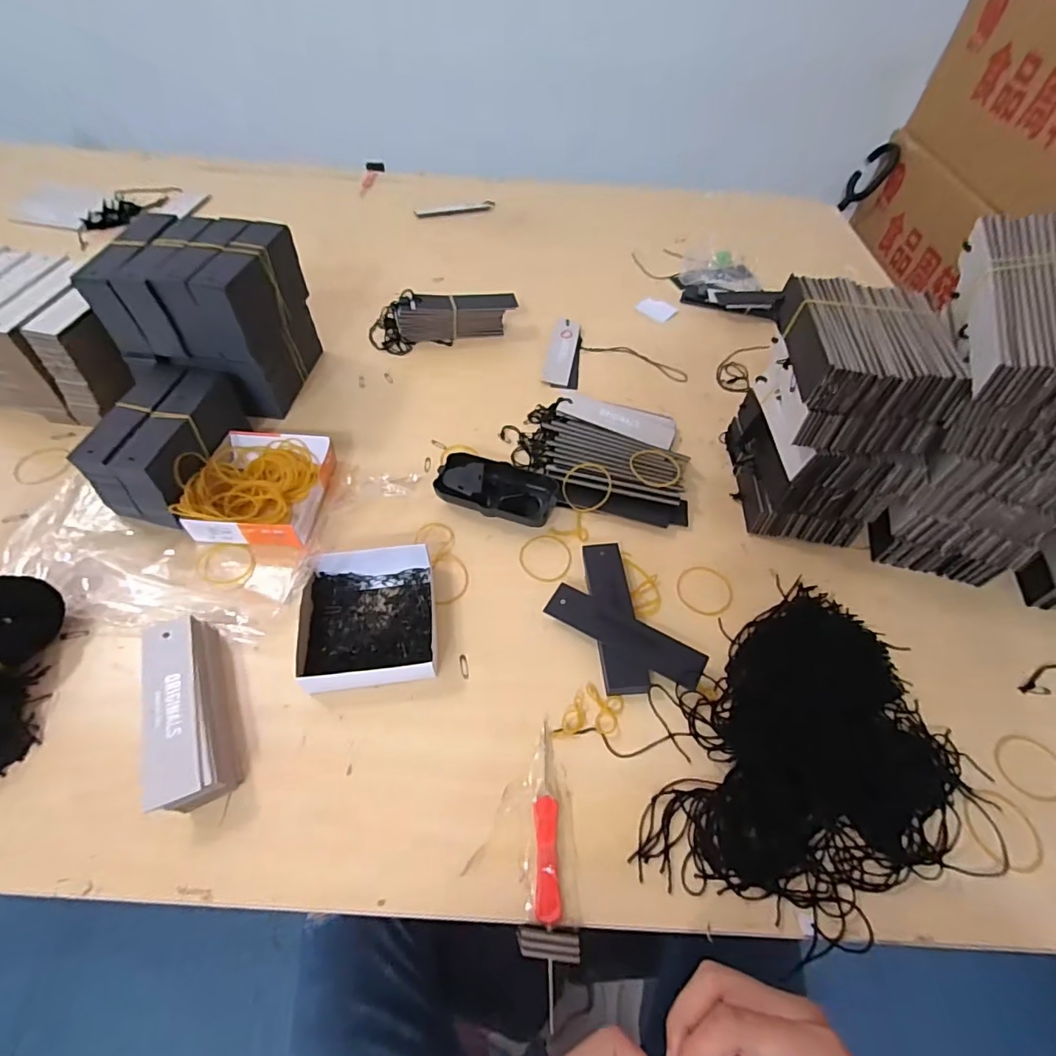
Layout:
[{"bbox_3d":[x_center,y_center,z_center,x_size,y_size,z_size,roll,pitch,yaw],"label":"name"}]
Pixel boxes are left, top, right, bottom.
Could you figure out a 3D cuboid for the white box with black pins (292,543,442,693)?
[{"bbox_3d":[-0.124,0.065,0.404,0.099,0.023,0.114,-8,54,-9],"label":"white box with black pins"}]

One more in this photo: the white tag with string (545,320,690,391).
[{"bbox_3d":[0.108,-0.204,0.628,0.166,0.009,0.129,11,53,5],"label":"white tag with string"}]

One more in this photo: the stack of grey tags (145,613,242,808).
[{"bbox_3d":[-0.229,0.123,0.347,0.043,0.037,0.126,-20,57,-17],"label":"stack of grey tags"}]

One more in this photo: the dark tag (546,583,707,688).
[{"bbox_3d":[0.074,0.081,0.397,0.124,0.006,0.033,25,59,20],"label":"dark tag"}]

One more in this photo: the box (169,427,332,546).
[{"bbox_3d":[-0.240,-0.038,0.463,0.109,0.036,0.117,5,53,0],"label":"box"}]

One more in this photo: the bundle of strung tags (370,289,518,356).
[{"bbox_3d":[-0.104,-0.257,0.628,0.180,0.044,0.056,-5,54,-7],"label":"bundle of strung tags"}]

